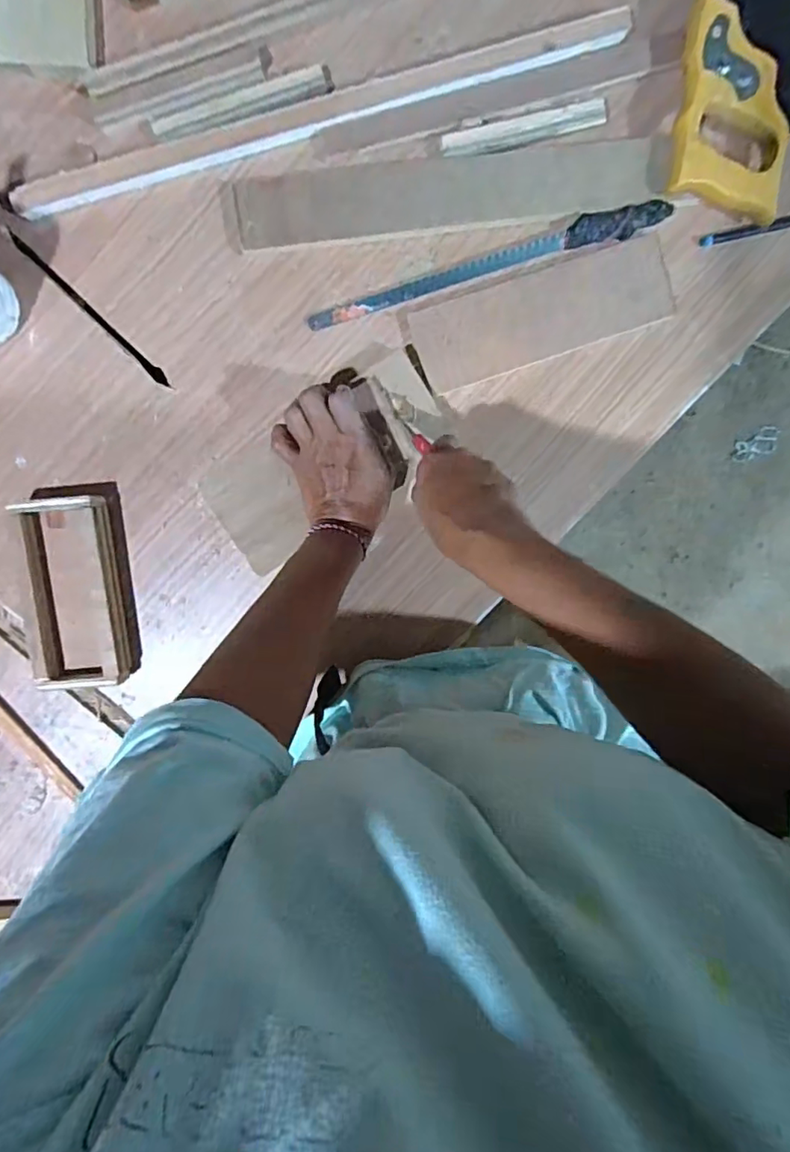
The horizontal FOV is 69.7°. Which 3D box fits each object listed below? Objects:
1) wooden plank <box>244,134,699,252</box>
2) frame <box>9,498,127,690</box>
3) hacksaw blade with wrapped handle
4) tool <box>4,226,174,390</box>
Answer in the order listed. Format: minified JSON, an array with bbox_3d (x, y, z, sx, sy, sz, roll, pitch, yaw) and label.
[{"bbox_3d":[0.050,-0.313,0.463,0.351,0.014,0.054,-7,98,-3],"label":"wooden plank"},{"bbox_3d":[-0.275,0.015,0.482,0.076,0.034,0.160,-5,98,-3],"label":"frame"},{"bbox_3d":[0.078,-0.265,0.480,0.312,0.017,0.025,-16,98,-1],"label":"hacksaw blade with wrapped handle"},{"bbox_3d":[-0.256,-0.223,0.479,0.173,0.005,0.010,44,93,-8],"label":"tool"}]

